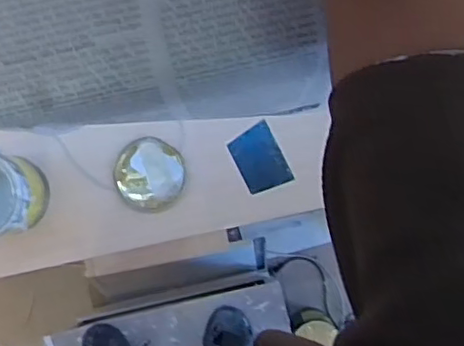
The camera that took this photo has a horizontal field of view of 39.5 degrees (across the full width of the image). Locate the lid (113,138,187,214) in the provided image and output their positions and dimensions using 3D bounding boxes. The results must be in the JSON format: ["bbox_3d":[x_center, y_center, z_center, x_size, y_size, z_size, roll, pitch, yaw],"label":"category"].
[{"bbox_3d":[-0.168,0.006,1.324,0.144,0.006,0.150,1,97,9],"label":"lid"}]

